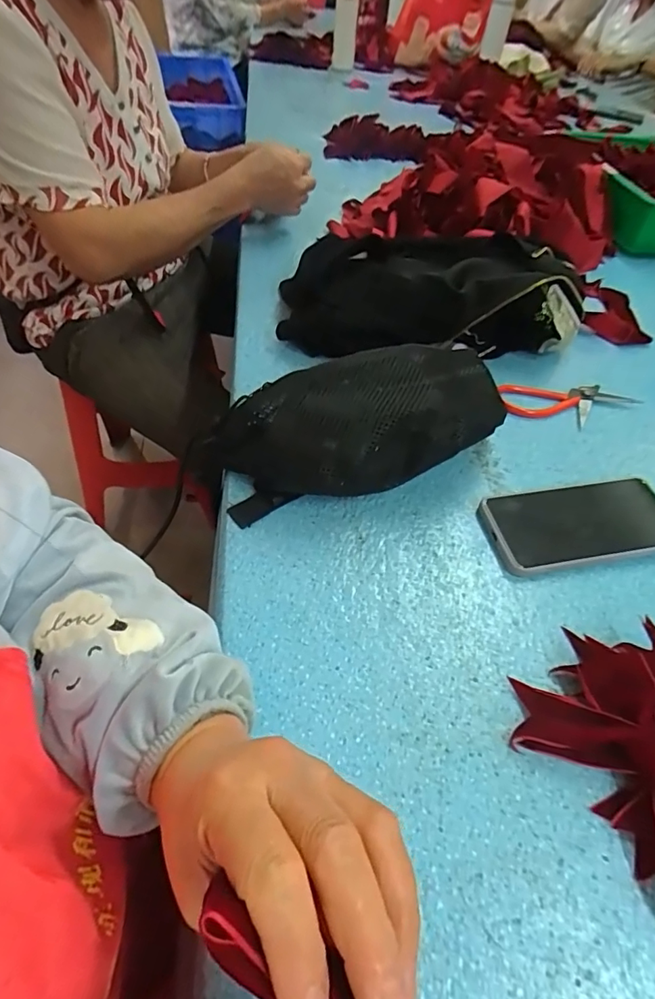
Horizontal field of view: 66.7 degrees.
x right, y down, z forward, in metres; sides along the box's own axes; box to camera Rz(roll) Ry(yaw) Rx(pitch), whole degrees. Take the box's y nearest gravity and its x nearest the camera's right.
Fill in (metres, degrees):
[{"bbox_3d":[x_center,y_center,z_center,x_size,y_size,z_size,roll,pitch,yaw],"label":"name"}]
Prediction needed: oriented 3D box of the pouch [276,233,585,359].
[{"bbox_3d":[0.122,-0.233,0.581,0.346,0.096,0.172,2,50,-3],"label":"pouch"}]

